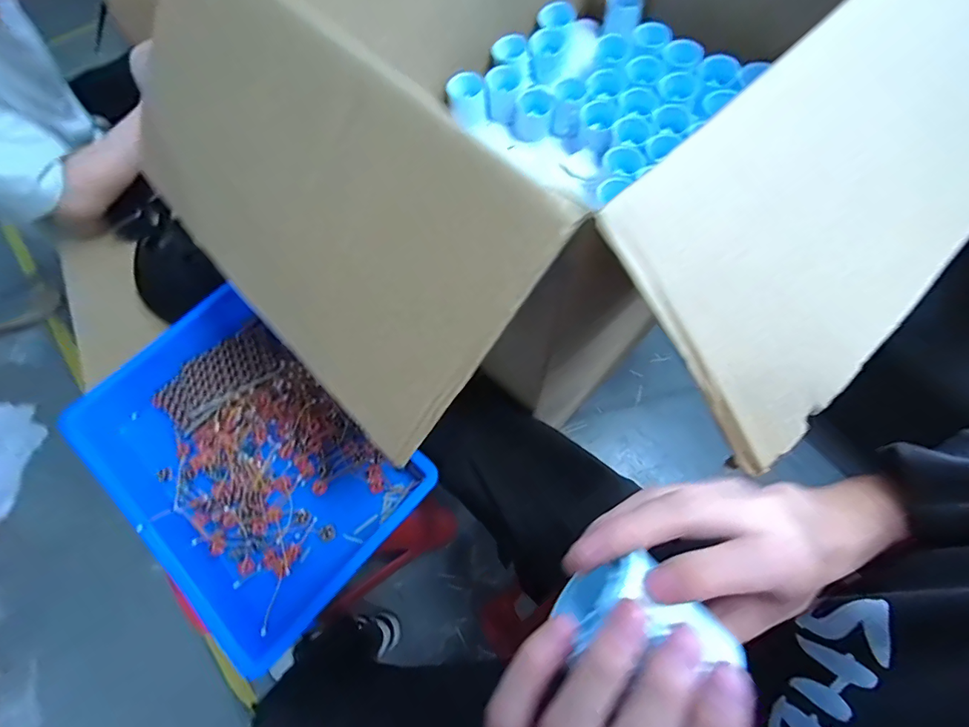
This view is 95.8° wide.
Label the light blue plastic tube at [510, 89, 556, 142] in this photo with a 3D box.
[{"bbox_3d":[0.070,-0.360,0.637,0.052,0.045,0.057,25,73,11],"label":"light blue plastic tube"}]

